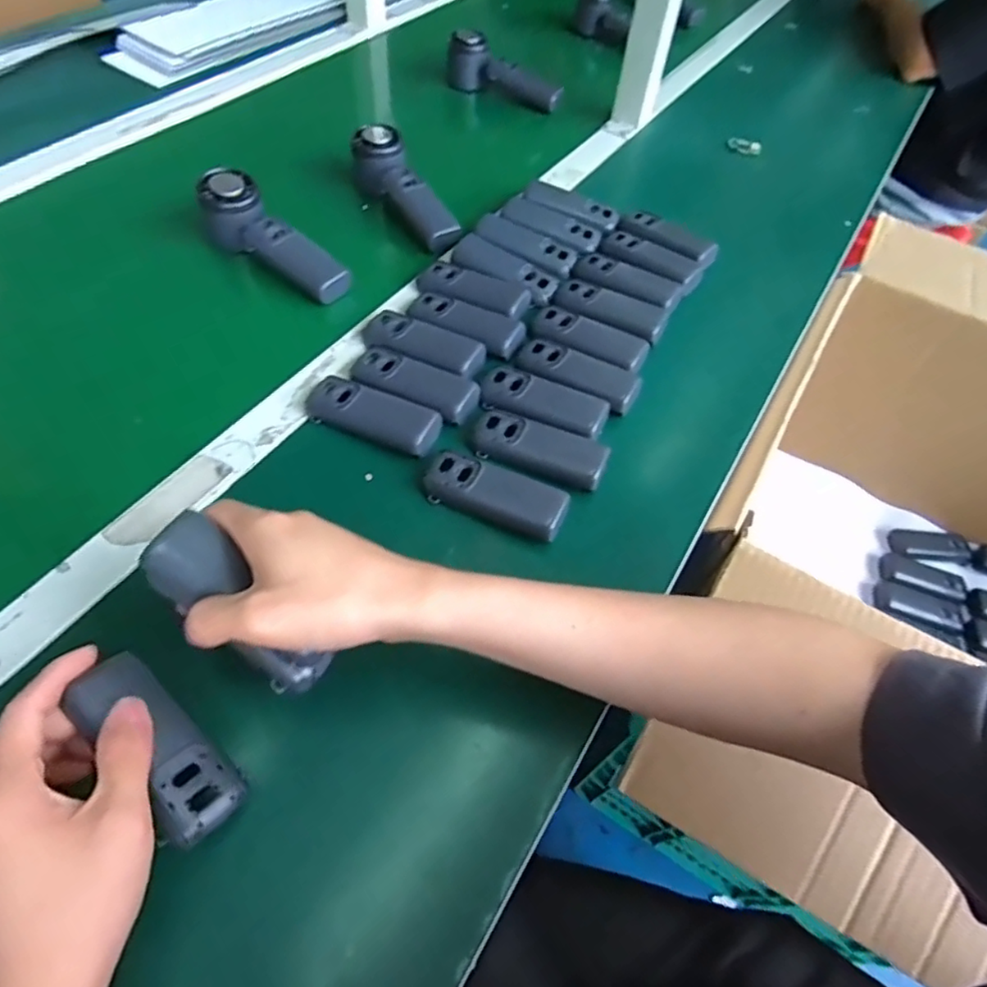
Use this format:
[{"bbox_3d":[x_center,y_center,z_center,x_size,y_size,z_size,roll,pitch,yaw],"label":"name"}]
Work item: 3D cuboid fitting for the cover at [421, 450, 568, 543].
[{"bbox_3d":[0.000,-0.001,0.440,0.105,0.016,0.037,22,56,10],"label":"cover"}]

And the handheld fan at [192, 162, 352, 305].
[{"bbox_3d":[-0.202,-0.233,0.571,0.158,0.051,0.048,39,59,4],"label":"handheld fan"}]

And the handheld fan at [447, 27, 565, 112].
[{"bbox_3d":[0.016,-0.556,0.805,0.161,0.057,0.039,25,56,12],"label":"handheld fan"}]

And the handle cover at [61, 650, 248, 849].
[{"bbox_3d":[-0.178,0.135,0.324,0.105,0.022,0.040,44,40,10],"label":"handle cover"}]

